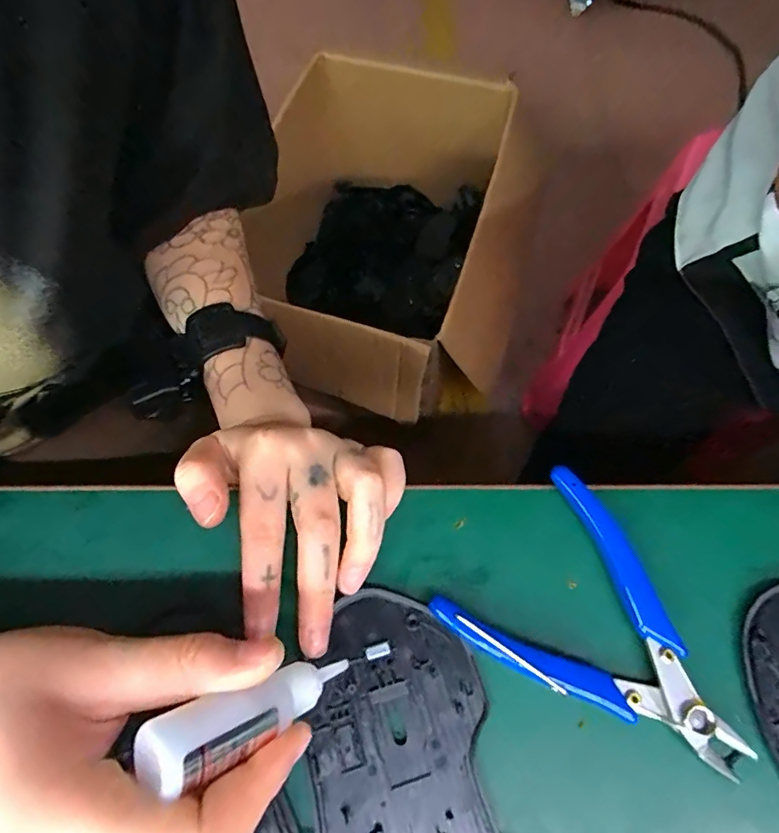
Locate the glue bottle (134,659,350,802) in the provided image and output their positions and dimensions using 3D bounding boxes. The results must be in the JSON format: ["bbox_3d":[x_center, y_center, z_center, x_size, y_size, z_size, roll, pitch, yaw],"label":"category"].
[{"bbox_3d":[-0.043,0.095,0.163,0.017,0.070,0.020,-41,65,34],"label":"glue bottle"}]

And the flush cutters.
[{"bbox_3d":[0.091,0.092,0.208,0.088,0.013,0.118,-43,73,-13],"label":"flush cutters"}]

